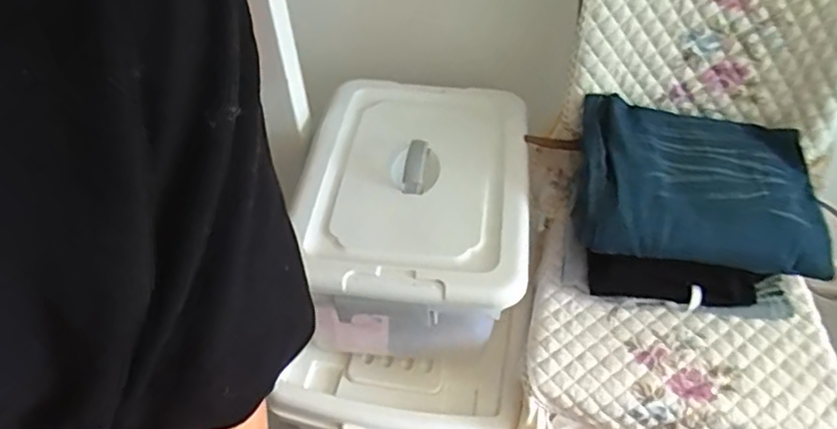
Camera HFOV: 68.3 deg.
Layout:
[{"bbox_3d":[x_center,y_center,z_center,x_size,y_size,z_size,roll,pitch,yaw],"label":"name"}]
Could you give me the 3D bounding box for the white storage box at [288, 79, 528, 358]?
[{"bbox_3d":[-0.005,0.022,0.954,0.313,0.243,0.416,5,49,4],"label":"white storage box"}]

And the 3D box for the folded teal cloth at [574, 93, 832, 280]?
[{"bbox_3d":[0.380,-0.040,0.850,0.305,0.092,0.232,6,49,5],"label":"folded teal cloth"}]

